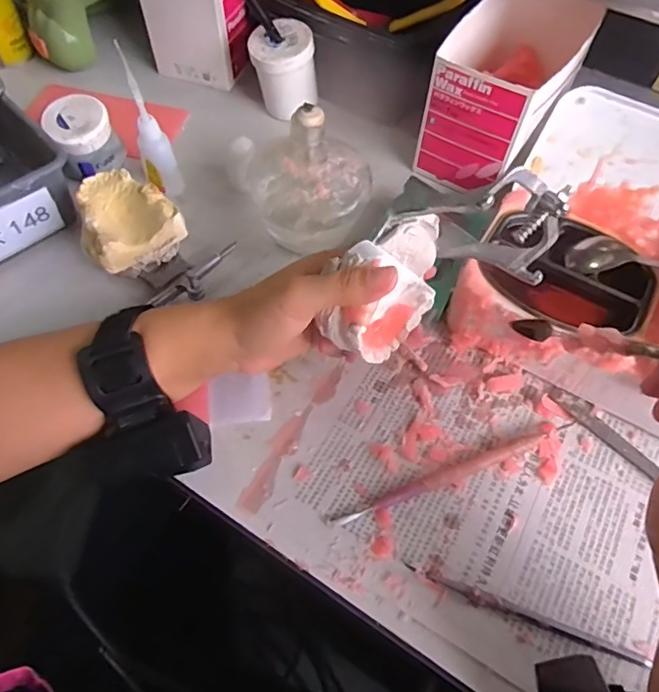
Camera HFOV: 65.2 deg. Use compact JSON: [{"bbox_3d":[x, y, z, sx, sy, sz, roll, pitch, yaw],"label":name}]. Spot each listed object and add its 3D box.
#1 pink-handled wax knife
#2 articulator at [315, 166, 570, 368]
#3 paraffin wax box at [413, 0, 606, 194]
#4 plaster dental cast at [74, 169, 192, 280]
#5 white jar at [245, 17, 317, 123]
[{"bbox_3d":[0.080,0.077,0.324,0.170,0.010,0.011,-19,62,-11],"label":"pink-handled wax knife"},{"bbox_3d":[0.059,-0.054,0.284,0.129,0.099,0.062,-18,64,-13],"label":"articulator"},{"bbox_3d":[0.150,-0.219,0.440,0.094,0.095,0.157,26,62,13],"label":"paraffin wax box"},{"bbox_3d":[-0.150,-0.091,0.374,0.065,0.033,0.065,-34,66,-19],"label":"plaster dental cast"},{"bbox_3d":[-0.042,-0.252,0.473,0.057,0.062,0.053,0,60,-1],"label":"white jar"}]

